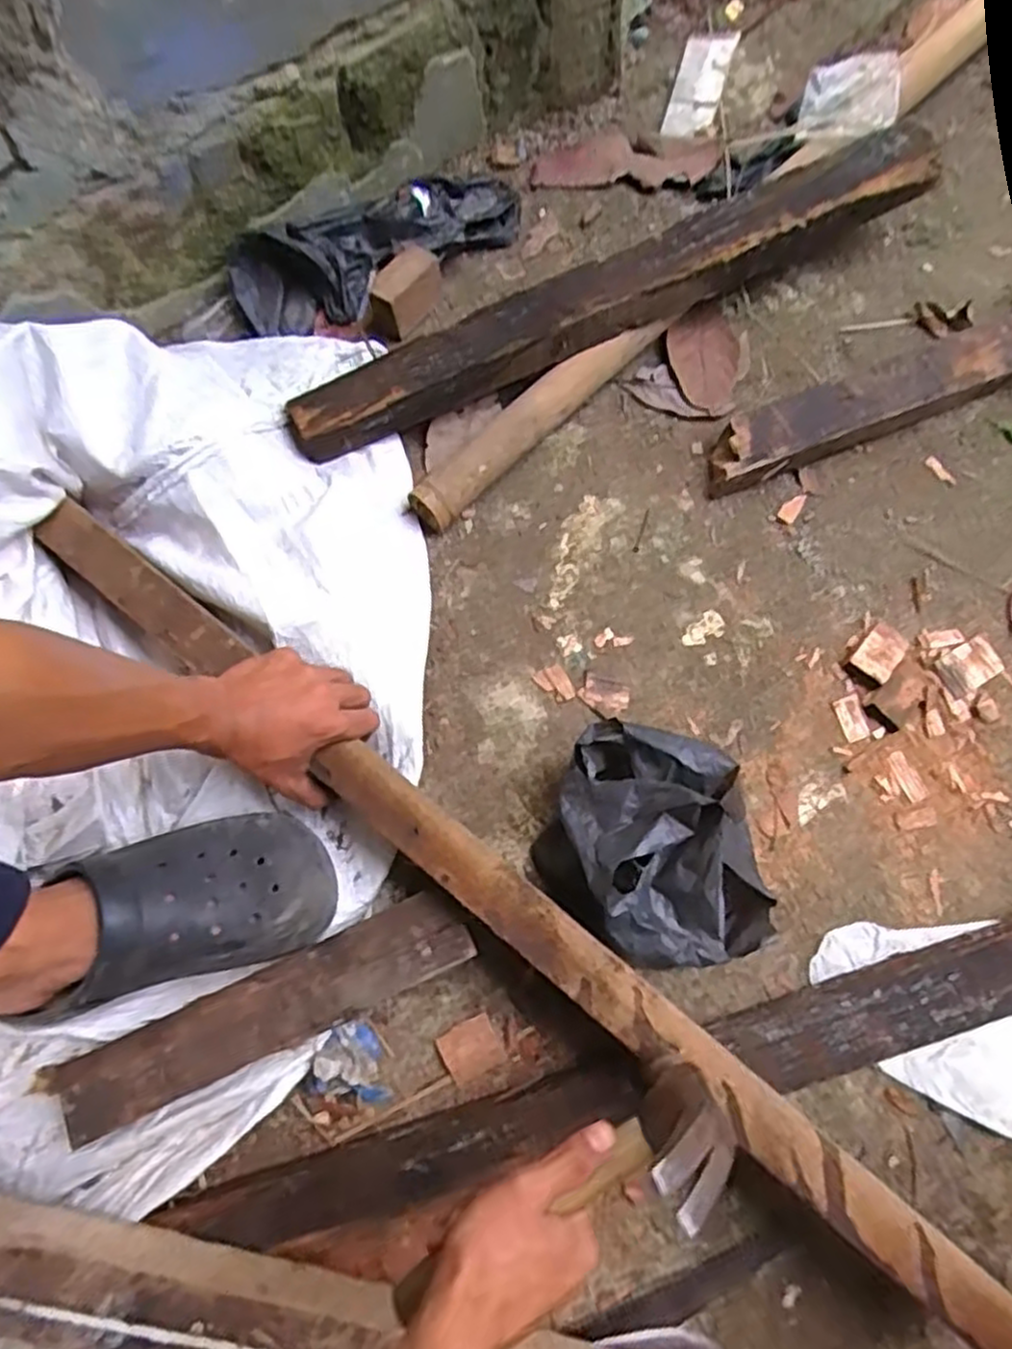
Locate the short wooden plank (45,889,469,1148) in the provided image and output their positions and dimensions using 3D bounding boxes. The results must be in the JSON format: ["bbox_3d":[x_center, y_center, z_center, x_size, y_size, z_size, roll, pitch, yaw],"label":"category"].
[{"bbox_3d":[-0.179,0.254,0.565,0.309,0.016,0.059,-24,79,-7],"label":"short wooden plank"}]

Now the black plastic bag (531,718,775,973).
[{"bbox_3d":[0.121,0.140,0.602,0.178,0.115,0.171,23,76,5],"label":"black plastic bag"}]

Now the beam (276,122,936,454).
[{"bbox_3d":[0.106,-0.364,0.717,0.664,0.055,0.075,-25,76,-6],"label":"beam"}]

